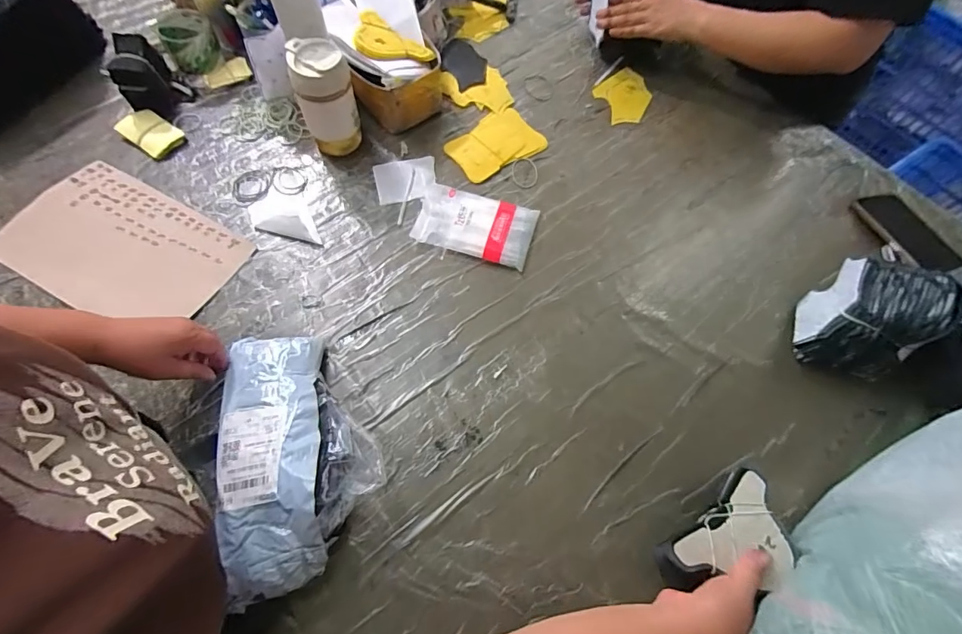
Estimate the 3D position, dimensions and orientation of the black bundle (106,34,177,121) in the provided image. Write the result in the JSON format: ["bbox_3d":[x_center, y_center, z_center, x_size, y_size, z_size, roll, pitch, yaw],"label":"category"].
[{"bbox_3d":[-0.550,-0.391,0.725,0.060,0.095,0.088,-10,66,-8],"label":"black bundle"}]

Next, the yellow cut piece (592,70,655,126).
[{"bbox_3d":[0.270,-0.413,0.837,0.102,0.006,0.121,-16,69,-9],"label":"yellow cut piece"}]

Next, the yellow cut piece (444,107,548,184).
[{"bbox_3d":[0.022,-0.304,0.775,0.158,0.007,0.114,-32,71,-17],"label":"yellow cut piece"}]

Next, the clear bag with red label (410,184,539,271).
[{"bbox_3d":[-0.008,-0.145,0.692,0.178,0.022,0.110,16,65,4],"label":"clear bag with red label"}]

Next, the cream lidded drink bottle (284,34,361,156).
[{"bbox_3d":[-0.237,-0.330,0.693,0.083,0.162,0.072,-14,66,-9],"label":"cream lidded drink bottle"}]

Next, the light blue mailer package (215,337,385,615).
[{"bbox_3d":[-0.212,0.151,0.515,0.177,0.071,0.285,-12,66,-9],"label":"light blue mailer package"}]

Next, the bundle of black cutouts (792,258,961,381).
[{"bbox_3d":[0.511,0.005,0.593,0.129,0.122,0.130,26,66,9],"label":"bundle of black cutouts"}]

